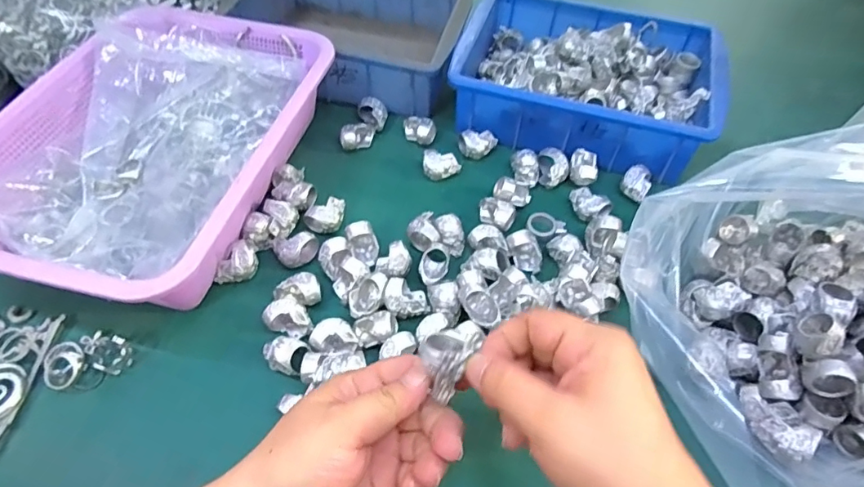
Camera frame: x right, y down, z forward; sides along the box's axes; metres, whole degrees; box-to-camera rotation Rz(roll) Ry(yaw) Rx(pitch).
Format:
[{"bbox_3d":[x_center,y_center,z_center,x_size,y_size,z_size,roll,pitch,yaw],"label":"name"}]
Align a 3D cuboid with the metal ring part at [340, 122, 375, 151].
[{"bbox_3d":[-0.074,-0.107,0.499,0.036,0.021,0.019,-19,58,-14],"label":"metal ring part"}]

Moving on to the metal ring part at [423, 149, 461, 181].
[{"bbox_3d":[0.009,-0.073,0.471,0.034,0.018,0.021,6,55,2],"label":"metal ring part"}]

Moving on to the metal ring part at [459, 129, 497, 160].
[{"bbox_3d":[0.046,-0.099,0.492,0.033,0.021,0.024,-25,60,-18],"label":"metal ring part"}]

